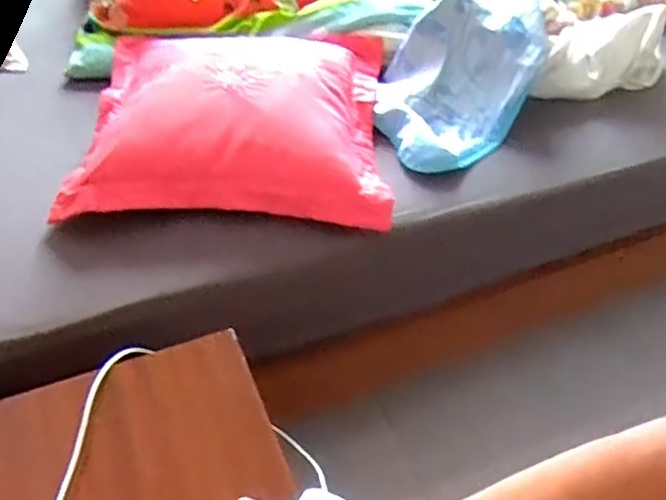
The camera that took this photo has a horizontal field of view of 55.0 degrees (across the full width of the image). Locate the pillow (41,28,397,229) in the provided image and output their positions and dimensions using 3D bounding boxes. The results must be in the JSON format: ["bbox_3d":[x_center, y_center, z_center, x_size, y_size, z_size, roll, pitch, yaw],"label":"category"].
[{"bbox_3d":[-0.154,-0.246,1.047,0.463,0.148,0.485,-4,50,3],"label":"pillow"}]

